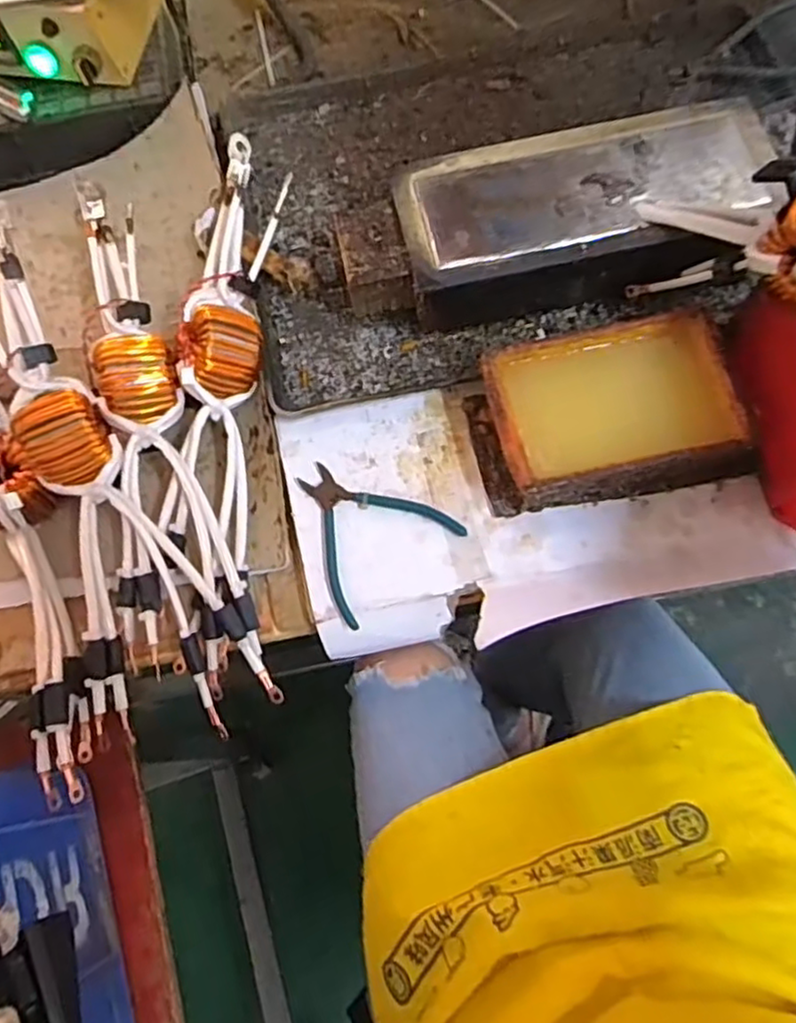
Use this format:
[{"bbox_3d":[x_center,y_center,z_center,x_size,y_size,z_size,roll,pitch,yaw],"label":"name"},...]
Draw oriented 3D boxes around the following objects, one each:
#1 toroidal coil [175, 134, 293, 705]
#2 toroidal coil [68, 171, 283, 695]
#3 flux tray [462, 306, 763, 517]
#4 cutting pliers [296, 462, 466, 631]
[{"bbox_3d":[-0.152,-0.080,0.600,0.101,0.075,0.480,-3,87,2],"label":"toroidal coil"},{"bbox_3d":[-0.219,-0.081,0.598,0.069,0.088,0.506,-19,71,-4],"label":"toroidal coil"},{"bbox_3d":[0.180,-0.082,0.569,0.225,0.068,0.142,-12,71,-1],"label":"flux tray"},{"bbox_3d":[-0.034,0.012,0.581,0.124,0.007,0.133,-41,74,-11],"label":"cutting pliers"}]

